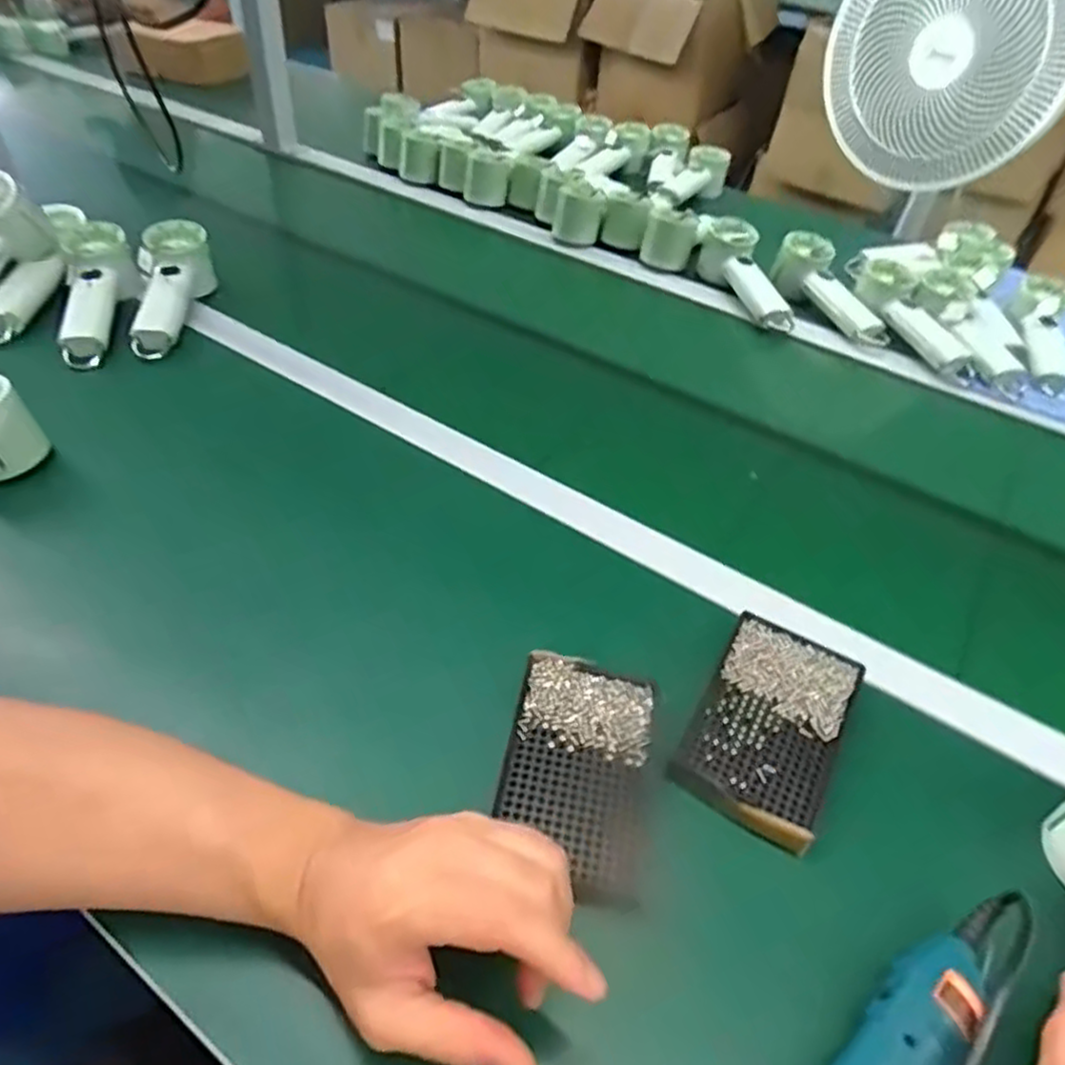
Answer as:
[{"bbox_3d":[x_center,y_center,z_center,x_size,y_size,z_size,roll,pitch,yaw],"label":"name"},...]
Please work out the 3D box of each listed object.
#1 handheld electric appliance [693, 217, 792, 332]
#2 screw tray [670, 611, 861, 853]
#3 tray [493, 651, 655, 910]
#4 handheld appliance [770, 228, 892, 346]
[{"bbox_3d":[0.264,-0.320,0.884,0.063,0.060,0.181,-6,46,-11],"label":"handheld electric appliance"},{"bbox_3d":[0.151,0.122,0.457,0.083,0.017,0.142,25,49,19],"label":"screw tray"},{"bbox_3d":[0.027,0.142,0.427,0.084,0.020,0.137,9,45,4],"label":"tray"},{"bbox_3d":[0.378,-0.302,0.899,0.057,0.063,0.177,-37,84,-33],"label":"handheld appliance"}]

